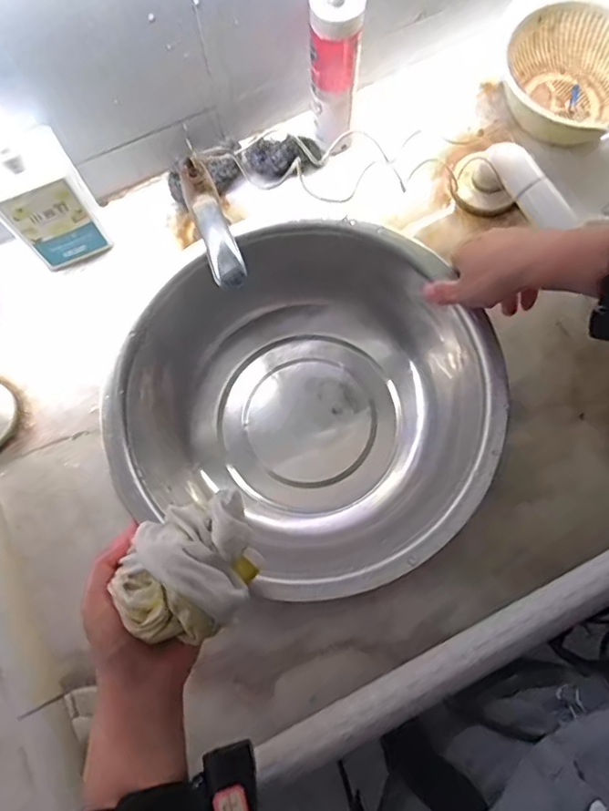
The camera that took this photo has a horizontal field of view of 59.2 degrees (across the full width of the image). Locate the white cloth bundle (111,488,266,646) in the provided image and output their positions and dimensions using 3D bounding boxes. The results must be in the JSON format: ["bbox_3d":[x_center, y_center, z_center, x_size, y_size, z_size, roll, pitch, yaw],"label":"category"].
[{"bbox_3d":[-0.082,0.110,0.359,0.094,0.055,0.083,-16,79,-4],"label":"white cloth bundle"}]

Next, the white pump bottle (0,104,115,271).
[{"bbox_3d":[-0.255,-0.206,0.517,0.082,0.177,0.058,-27,77,-4],"label":"white pump bottle"}]

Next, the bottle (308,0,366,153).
[{"bbox_3d":[0.032,-0.331,0.541,0.050,0.177,0.038,-1,77,2],"label":"bottle"}]

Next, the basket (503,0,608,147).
[{"bbox_3d":[0.300,-0.352,0.596,0.153,0.071,0.164,-1,77,3],"label":"basket"}]

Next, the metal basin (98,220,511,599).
[{"bbox_3d":[0.005,-0.008,0.538,0.332,0.148,0.324,0,78,-1],"label":"metal basin"}]

